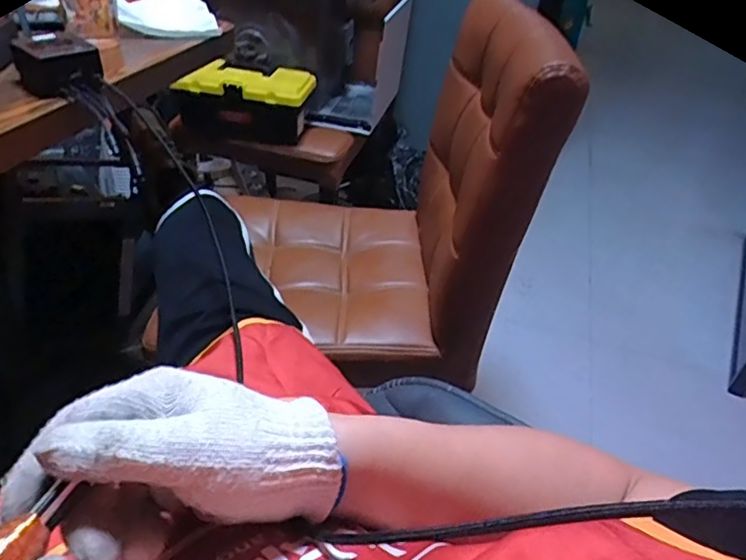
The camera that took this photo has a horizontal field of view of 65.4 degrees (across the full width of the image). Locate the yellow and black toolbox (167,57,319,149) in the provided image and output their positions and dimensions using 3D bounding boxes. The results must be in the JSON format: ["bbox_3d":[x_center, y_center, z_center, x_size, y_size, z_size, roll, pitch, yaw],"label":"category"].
[{"bbox_3d":[-0.286,-0.395,1.302,0.275,0.149,0.155,15,38,11],"label":"yellow and black toolbox"}]

